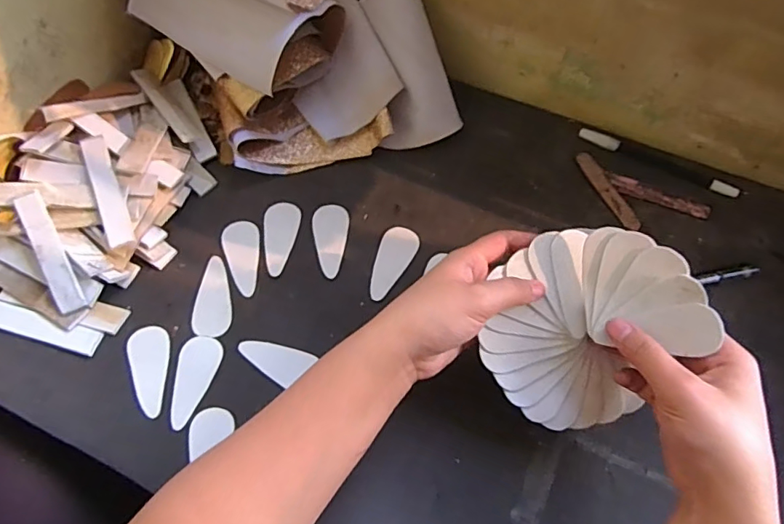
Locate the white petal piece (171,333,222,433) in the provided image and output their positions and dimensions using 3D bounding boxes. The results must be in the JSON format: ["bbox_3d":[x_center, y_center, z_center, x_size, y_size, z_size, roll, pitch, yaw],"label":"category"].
[{"bbox_3d":[-0.158,0.092,0.400,0.032,0.004,0.070,14,66,7],"label":"white petal piece"}]

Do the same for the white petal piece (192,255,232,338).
[{"bbox_3d":[-0.152,0.029,0.430,0.030,0.004,0.070,-8,66,-4],"label":"white petal piece"}]

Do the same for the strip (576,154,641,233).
[{"bbox_3d":[0.197,-0.065,0.467,0.014,0.004,0.086,-29,74,3],"label":"strip"}]

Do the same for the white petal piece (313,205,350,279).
[{"bbox_3d":[-0.054,-0.019,0.451,0.030,0.004,0.068,0,66,0],"label":"white petal piece"}]

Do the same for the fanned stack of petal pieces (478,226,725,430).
[{"bbox_3d":[0.133,0.043,0.352,0.141,0.064,0.125,-44,69,18],"label":"fanned stack of petal pieces"}]

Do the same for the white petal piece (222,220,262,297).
[{"bbox_3d":[-0.129,-0.004,0.443,0.031,0.004,0.069,-10,66,-4],"label":"white petal piece"}]

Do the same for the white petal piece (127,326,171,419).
[{"bbox_3d":[-0.188,0.084,0.401,0.031,0.004,0.070,-19,67,-8],"label":"white petal piece"}]

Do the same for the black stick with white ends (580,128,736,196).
[{"bbox_3d":[0.245,-0.093,0.474,0.145,0.008,0.013,27,68,12],"label":"black stick with white ends"}]

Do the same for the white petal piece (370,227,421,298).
[{"bbox_3d":[0.001,0.001,0.440,0.032,0.004,0.070,16,67,7],"label":"white petal piece"}]

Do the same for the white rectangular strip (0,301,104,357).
[{"bbox_3d":[-0.285,0.051,0.408,0.106,0.008,0.021,15,67,7],"label":"white rectangular strip"}]

